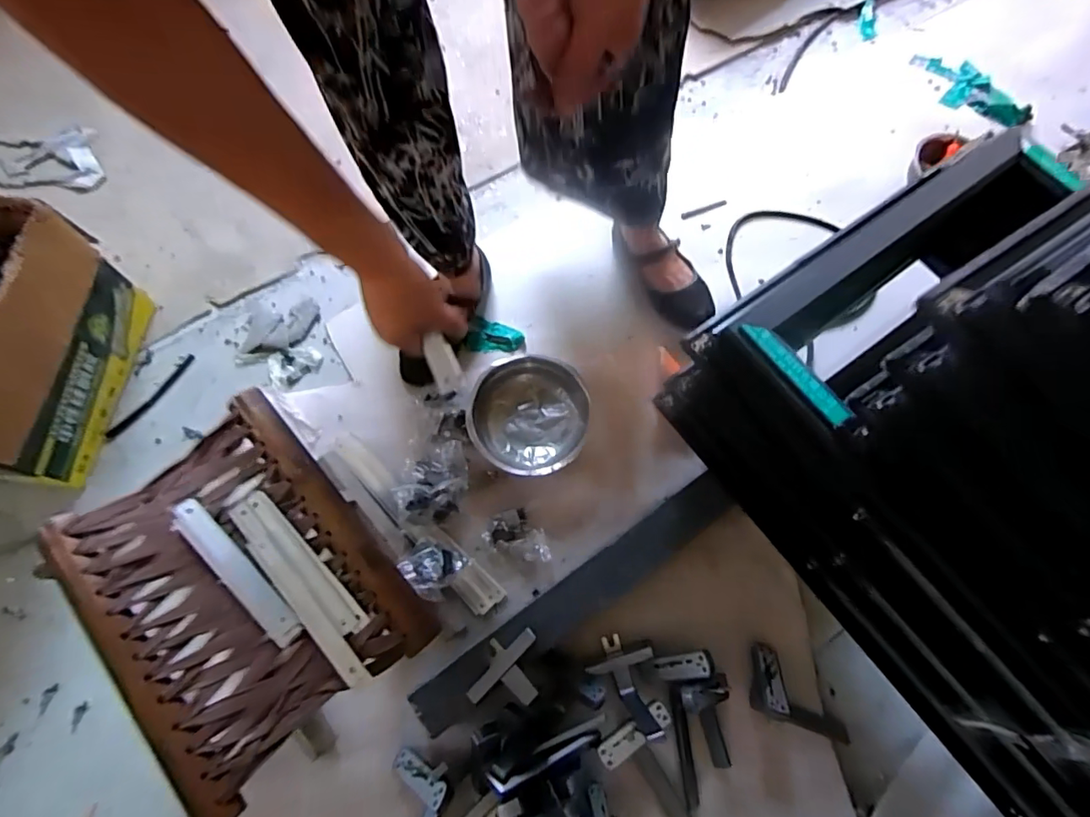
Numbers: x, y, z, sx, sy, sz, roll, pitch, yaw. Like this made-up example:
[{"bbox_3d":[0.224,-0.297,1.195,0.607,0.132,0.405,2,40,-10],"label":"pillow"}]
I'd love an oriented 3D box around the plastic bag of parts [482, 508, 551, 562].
[{"bbox_3d":[-0.036,0.180,0.773,0.097,0.023,0.061,15,69,4],"label":"plastic bag of parts"}]

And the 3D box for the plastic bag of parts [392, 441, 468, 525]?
[{"bbox_3d":[-0.164,0.110,0.776,0.106,0.058,0.103,-11,70,-6],"label":"plastic bag of parts"}]

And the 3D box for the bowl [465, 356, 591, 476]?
[{"bbox_3d":[-0.025,0.013,0.815,0.183,0.074,0.188,1,69,-2],"label":"bowl"}]

